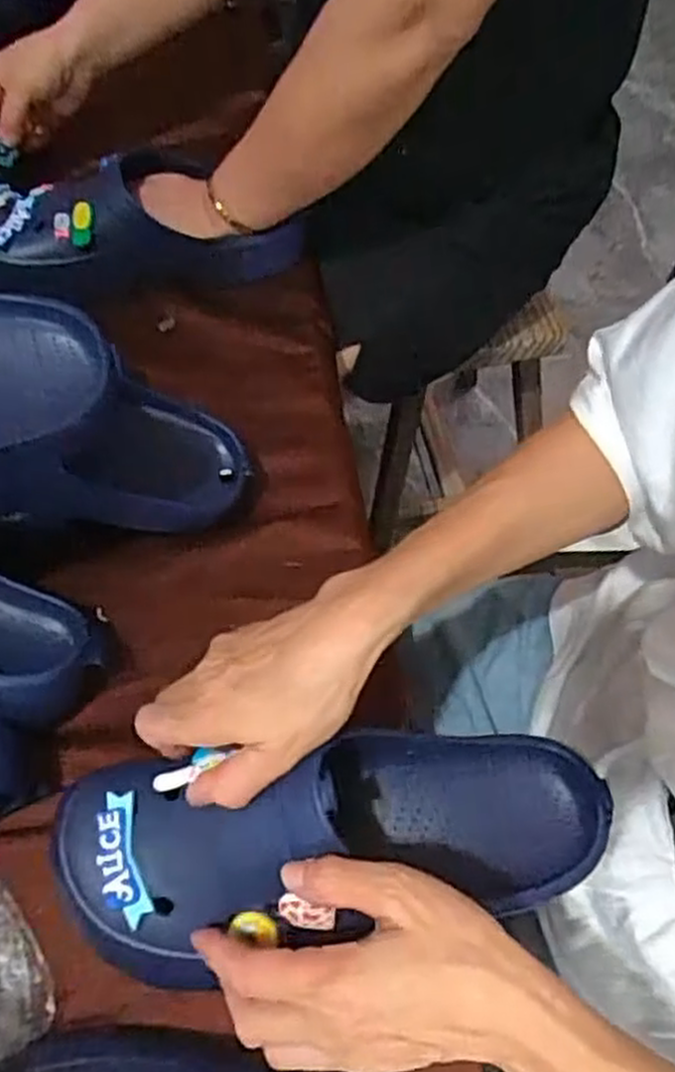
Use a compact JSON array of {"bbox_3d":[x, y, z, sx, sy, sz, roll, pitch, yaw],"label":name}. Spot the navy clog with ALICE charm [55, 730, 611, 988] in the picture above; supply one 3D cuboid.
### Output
[{"bbox_3d":[0.001,0.150,0.406,0.280,0.096,0.102,-4,58,-11],"label":"navy clog with ALICE charm"}]

